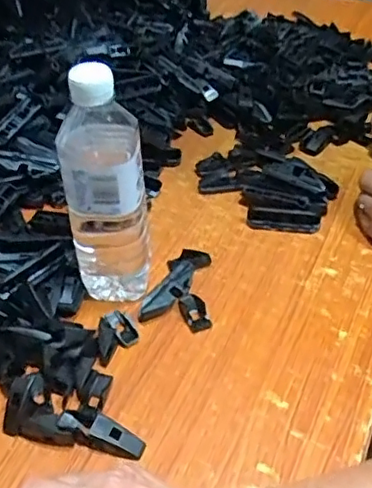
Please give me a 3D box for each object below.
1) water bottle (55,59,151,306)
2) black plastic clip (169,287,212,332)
[{"bbox_3d":[-0.066,-0.042,0.499,0.064,0.208,0.054,-6,41,-5],"label":"water bottle"},{"bbox_3d":[0.006,0.057,0.535,0.024,0.007,0.048,-22,60,-22],"label":"black plastic clip"}]

